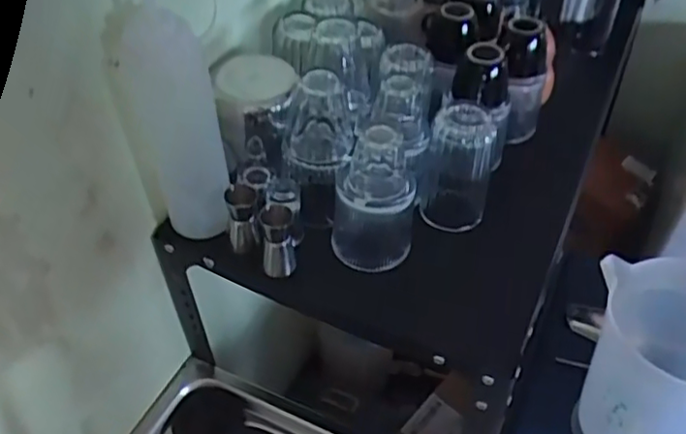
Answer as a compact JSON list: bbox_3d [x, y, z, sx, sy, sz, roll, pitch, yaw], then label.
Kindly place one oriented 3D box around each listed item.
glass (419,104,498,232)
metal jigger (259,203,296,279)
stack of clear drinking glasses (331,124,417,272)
[{"bbox_3d":[0.127,-0.056,0.691,0.075,0.139,0.072,9,46,10],"label":"glass"},{"bbox_3d":[-0.065,0.024,0.638,0.031,0.067,0.036,-3,45,-3],"label":"metal jigger"},{"bbox_3d":[0.030,-0.019,0.634,0.081,0.145,0.068,2,45,3],"label":"stack of clear drinking glasses"}]

